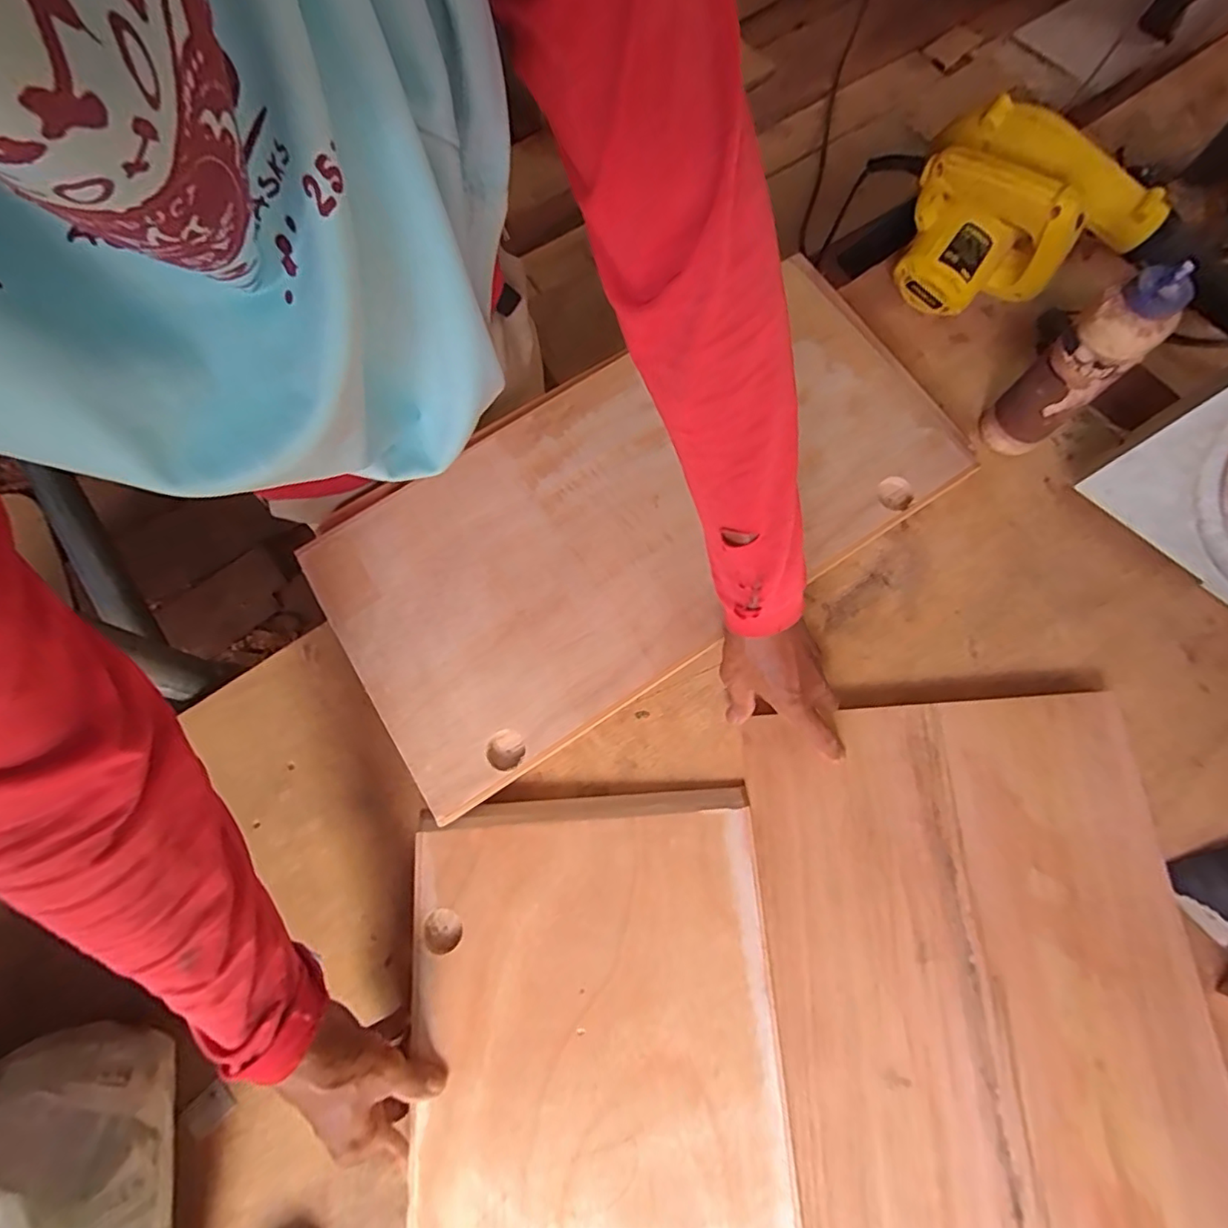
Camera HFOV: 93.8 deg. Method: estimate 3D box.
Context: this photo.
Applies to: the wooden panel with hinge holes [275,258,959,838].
[{"bbox_3d":[0.028,-0.105,0.567,0.613,0.023,0.299,-32,75,-8],"label":"wooden panel with hinge holes"}]

